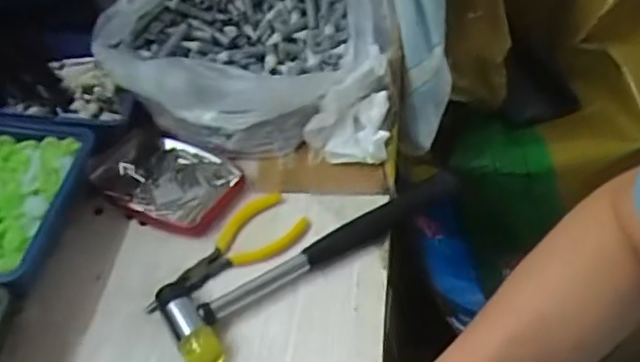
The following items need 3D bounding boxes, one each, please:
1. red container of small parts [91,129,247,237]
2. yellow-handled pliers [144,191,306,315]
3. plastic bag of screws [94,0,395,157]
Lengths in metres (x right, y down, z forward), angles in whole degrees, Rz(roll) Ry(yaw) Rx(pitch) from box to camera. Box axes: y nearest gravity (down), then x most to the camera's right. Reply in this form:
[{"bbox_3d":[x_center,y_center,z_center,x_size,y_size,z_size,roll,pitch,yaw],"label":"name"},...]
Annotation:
[{"bbox_3d":[-0.125,0.000,0.501,0.124,0.021,0.082,19,51,22],"label":"red container of small parts"},{"bbox_3d":[-0.073,0.048,0.453,0.125,0.010,0.054,-26,49,-18],"label":"yellow-handled pliers"},{"bbox_3d":[-0.064,-0.132,0.532,0.243,0.133,0.195,-14,47,-8],"label":"plastic bag of screws"}]

